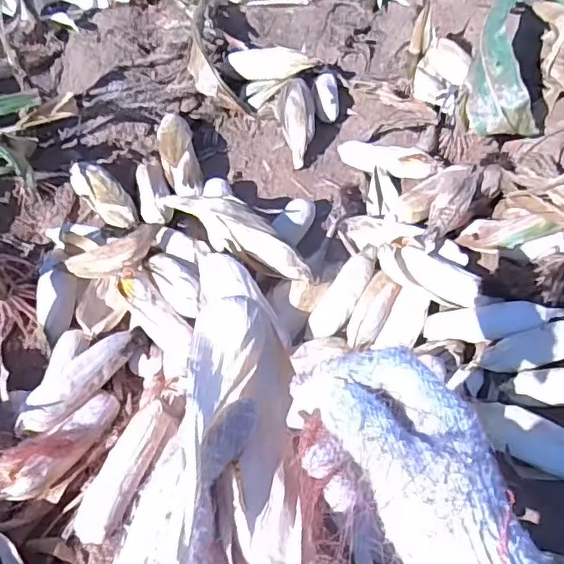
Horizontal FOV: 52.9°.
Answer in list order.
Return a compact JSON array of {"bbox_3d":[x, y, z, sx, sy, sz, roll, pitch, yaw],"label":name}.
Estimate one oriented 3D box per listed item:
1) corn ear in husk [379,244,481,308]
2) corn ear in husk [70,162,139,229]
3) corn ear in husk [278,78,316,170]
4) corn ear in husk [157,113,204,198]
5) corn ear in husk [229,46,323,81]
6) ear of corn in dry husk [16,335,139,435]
[{"bbox_3d":[0.237,-0.016,0.900,0.168,0.047,0.058,22,56,16],"label":"corn ear in husk"},{"bbox_3d":[-0.326,-0.164,1.037,0.066,0.046,0.201,-33,60,-22],"label":"corn ear in husk"},{"bbox_3d":[0.031,-0.330,1.168,0.077,0.065,0.210,-2,69,-2],"label":"corn ear in husk"},{"bbox_3d":[-0.198,-0.240,1.093,0.070,0.046,0.234,-12,54,-9],"label":"corn ear in husk"},{"bbox_3d":[-0.027,-0.469,1.246,0.188,0.066,0.068,10,54,8],"label":"corn ear in husk"},{"bbox_3d":[-0.282,0.139,0.798,0.049,0.041,0.187,32,59,22],"label":"ear of corn in dry husk"}]

